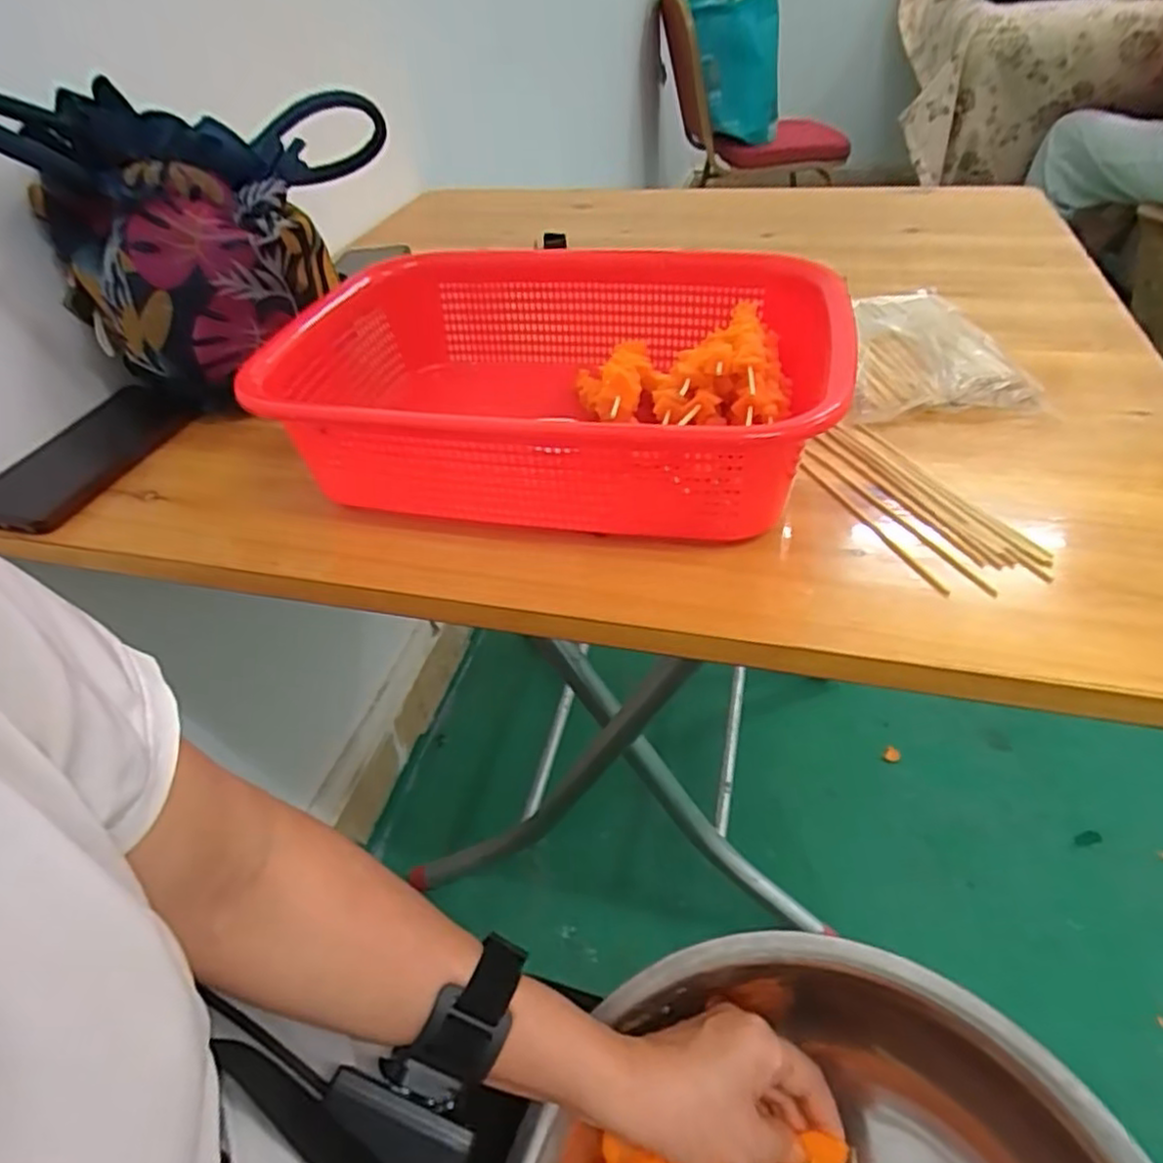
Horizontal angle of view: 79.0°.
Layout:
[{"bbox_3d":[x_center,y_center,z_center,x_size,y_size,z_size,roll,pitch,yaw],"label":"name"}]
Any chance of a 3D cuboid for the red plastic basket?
[{"bbox_3d":[-0.014,-0.123,0.443,0.324,0.087,0.241,6,44,12],"label":"red plastic basket"}]

